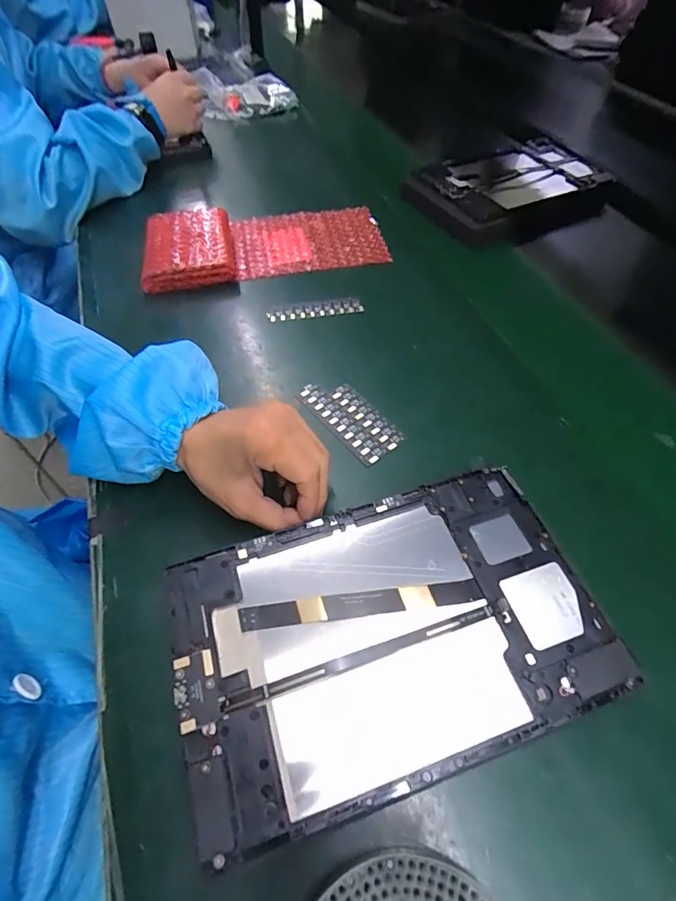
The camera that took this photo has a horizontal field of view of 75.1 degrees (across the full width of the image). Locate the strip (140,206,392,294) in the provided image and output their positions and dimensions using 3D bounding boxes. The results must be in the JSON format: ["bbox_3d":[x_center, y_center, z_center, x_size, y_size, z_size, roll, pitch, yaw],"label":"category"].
[{"bbox_3d":[-0.084,-0.246,0.514,0.272,0.030,0.123,-11,56,-9],"label":"strip"}]

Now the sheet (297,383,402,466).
[{"bbox_3d":[0.009,-0.029,0.371,0.042,0.007,0.095,-33,60,-23],"label":"sheet"}]

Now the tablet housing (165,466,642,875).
[{"bbox_3d":[0.028,0.099,0.256,0.230,0.014,0.145,-15,55,-11],"label":"tablet housing"}]

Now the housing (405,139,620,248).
[{"bbox_3d":[0.247,-0.371,0.623,0.280,0.041,0.179,-26,59,-18],"label":"housing"}]

